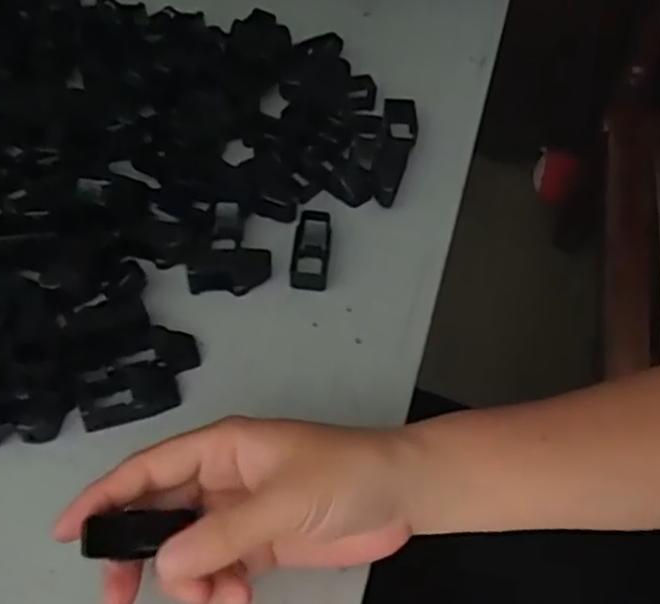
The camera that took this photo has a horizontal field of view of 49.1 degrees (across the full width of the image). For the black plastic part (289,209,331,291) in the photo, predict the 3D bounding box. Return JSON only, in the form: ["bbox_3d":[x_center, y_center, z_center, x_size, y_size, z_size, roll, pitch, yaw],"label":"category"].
[{"bbox_3d":[-0.011,-0.032,0.436,0.022,0.018,0.050,6,52,-2],"label":"black plastic part"}]

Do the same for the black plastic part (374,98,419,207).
[{"bbox_3d":[0.046,-0.105,0.501,0.025,0.015,0.103,9,52,1],"label":"black plastic part"}]

